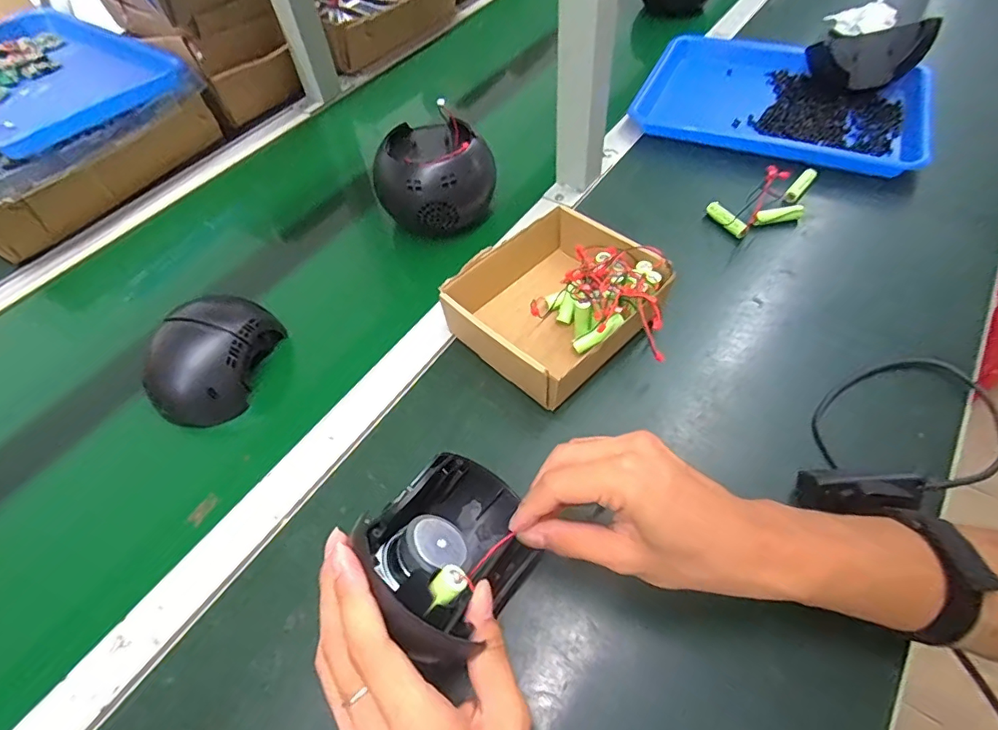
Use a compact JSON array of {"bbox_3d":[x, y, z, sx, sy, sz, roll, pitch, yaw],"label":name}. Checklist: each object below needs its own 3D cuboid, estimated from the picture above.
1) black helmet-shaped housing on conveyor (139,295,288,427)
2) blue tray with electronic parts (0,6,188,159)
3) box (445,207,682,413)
[{"bbox_3d":[-0.260,-0.014,0.460,0.086,0.067,0.116,8,56,10],"label":"black helmet-shaped housing on conveyor"},{"bbox_3d":[-0.602,-0.376,0.663,0.331,0.046,0.252,28,62,21],"label":"blue tray with electronic parts"},{"bbox_3d":[0.060,-0.057,0.465,0.168,0.062,0.165,-40,62,-21],"label":"box"}]

